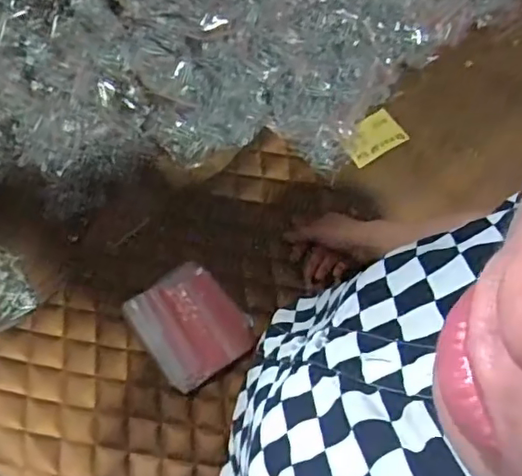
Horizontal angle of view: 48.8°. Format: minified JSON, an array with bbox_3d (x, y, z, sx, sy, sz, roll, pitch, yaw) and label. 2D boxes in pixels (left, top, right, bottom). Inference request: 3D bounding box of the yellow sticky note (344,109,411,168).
[{"bbox_3d":[0.172,-0.156,0.885,0.101,0.005,0.064,-29,78,-18],"label":"yellow sticky note"}]

